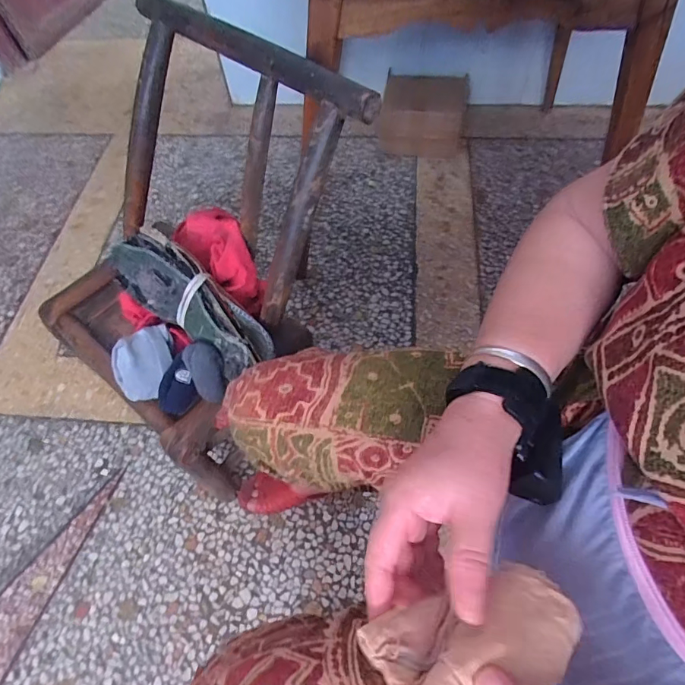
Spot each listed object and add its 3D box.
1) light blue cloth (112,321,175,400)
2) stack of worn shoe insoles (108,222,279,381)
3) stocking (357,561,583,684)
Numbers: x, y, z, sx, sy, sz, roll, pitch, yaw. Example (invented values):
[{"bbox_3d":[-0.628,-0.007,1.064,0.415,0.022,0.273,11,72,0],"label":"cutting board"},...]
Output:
[{"bbox_3d":[-0.282,0.027,0.632,0.073,0.034,0.101,-13,59,-4],"label":"light blue cloth"},{"bbox_3d":[-0.203,-0.053,0.608,0.259,0.084,0.085,37,68,9],"label":"stack of worn shoe insoles"},{"bbox_3d":[0.064,0.142,0.217,0.103,0.032,0.047,-12,59,-5],"label":"stocking"}]

